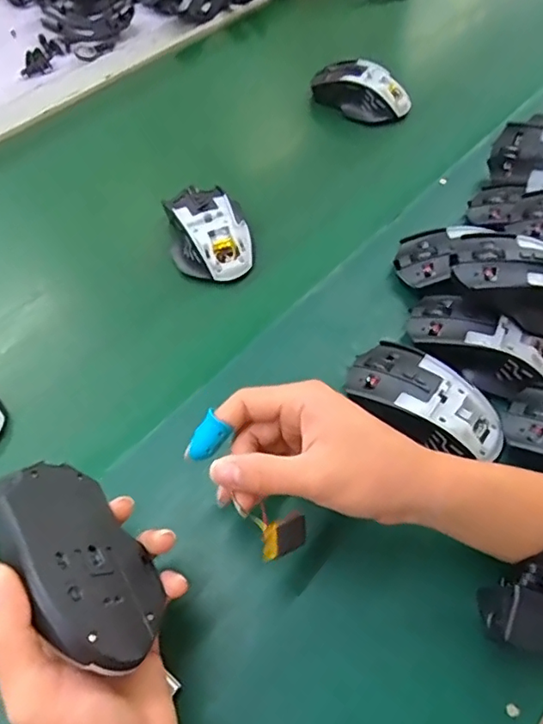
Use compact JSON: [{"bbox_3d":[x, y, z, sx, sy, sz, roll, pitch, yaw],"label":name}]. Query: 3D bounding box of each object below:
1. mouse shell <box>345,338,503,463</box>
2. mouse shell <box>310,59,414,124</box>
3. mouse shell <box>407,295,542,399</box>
[{"bbox_3d":[0.110,0.026,0.383,0.114,0.030,0.060,35,64,20],"label":"mouse shell"},{"bbox_3d":[0.105,-0.317,0.626,0.121,0.038,0.062,32,63,19],"label":"mouse shell"},{"bbox_3d":[0.162,-0.015,0.408,0.113,0.032,0.056,25,61,16],"label":"mouse shell"}]

